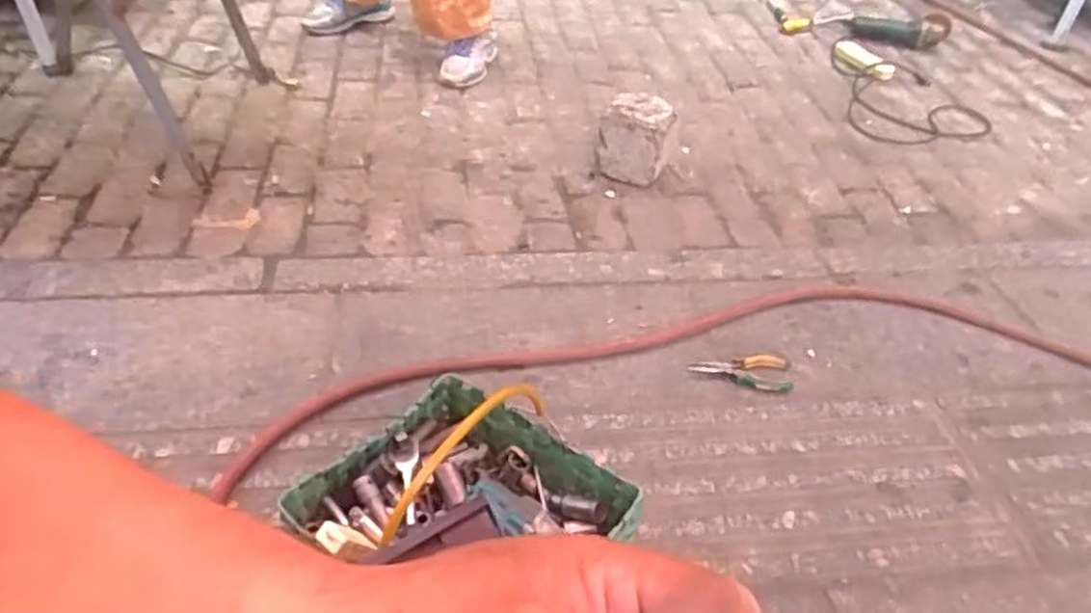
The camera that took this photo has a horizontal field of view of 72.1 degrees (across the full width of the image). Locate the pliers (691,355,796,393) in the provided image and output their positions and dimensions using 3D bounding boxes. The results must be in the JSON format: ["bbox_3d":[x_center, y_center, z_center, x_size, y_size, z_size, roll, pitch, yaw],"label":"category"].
[{"bbox_3d":[0.306,0.094,1.172,0.157,0.009,0.082,8,39,4],"label":"pliers"}]

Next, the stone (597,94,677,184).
[{"bbox_3d":[0.193,-0.352,1.597,0.143,0.153,0.139,16,41,13],"label":"stone"}]

